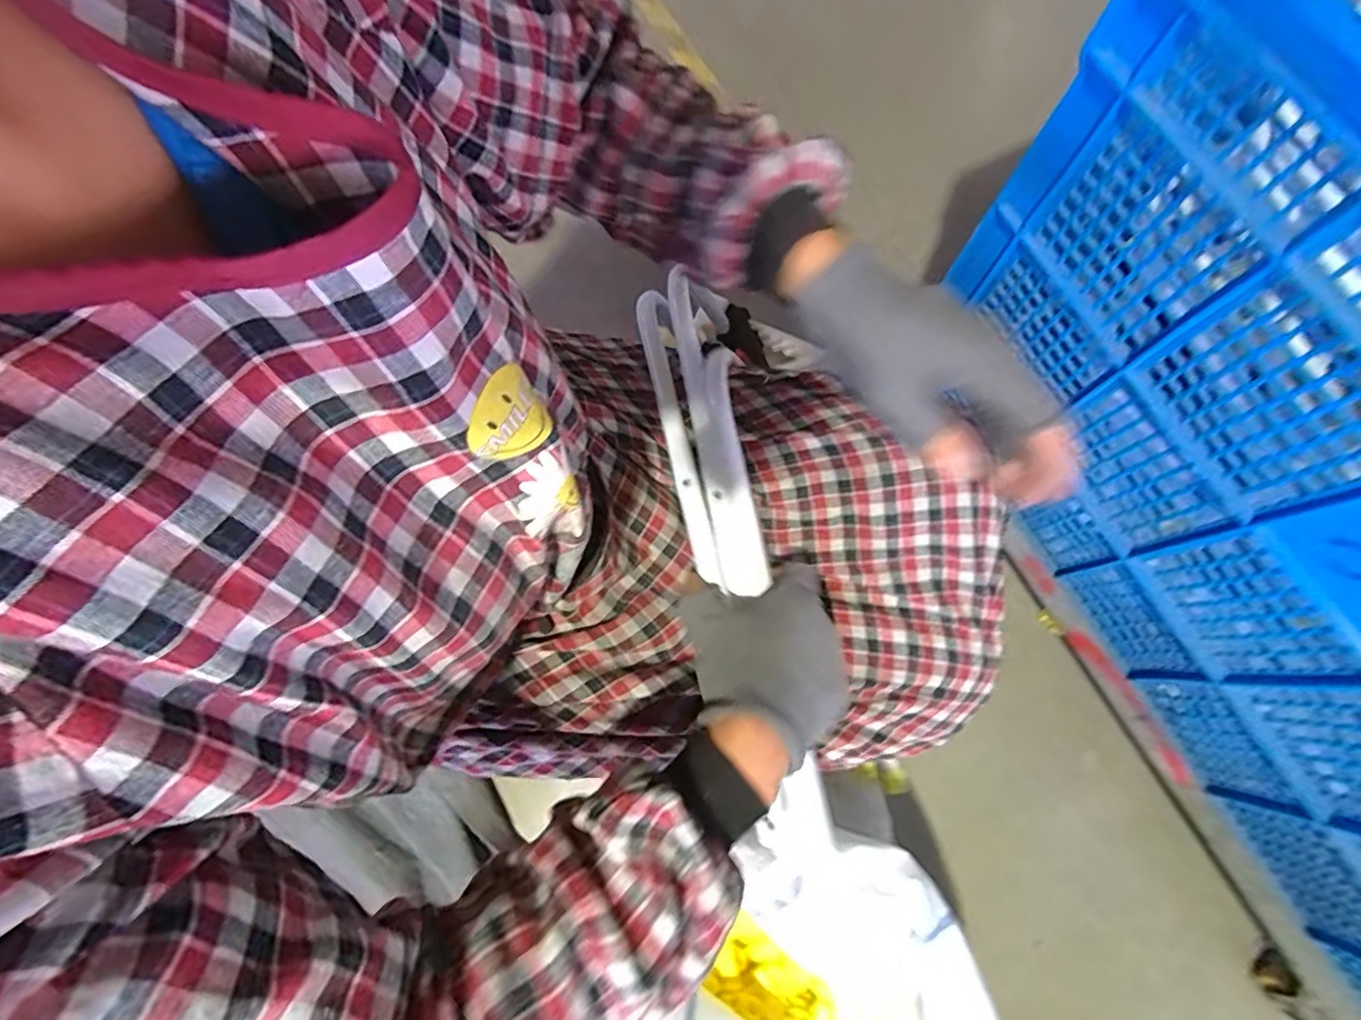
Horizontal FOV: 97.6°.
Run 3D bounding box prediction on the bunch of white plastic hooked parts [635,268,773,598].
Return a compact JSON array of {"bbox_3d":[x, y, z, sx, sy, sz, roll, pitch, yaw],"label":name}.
[{"bbox_3d":[0.013,-0.068,0.438,0.051,0.045,0.259,-13,70,-4],"label":"bunch of white plastic hooked parts"}]

